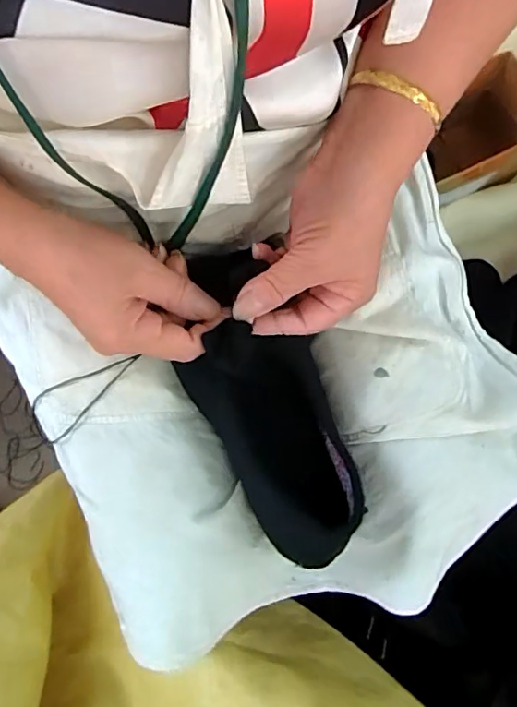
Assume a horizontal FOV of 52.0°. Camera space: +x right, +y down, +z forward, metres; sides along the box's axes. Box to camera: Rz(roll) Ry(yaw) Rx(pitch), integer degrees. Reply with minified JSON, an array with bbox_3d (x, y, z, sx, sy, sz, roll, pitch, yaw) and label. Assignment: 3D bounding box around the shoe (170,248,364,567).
[{"bbox_3d":[0.003,0.034,0.362,0.087,0.068,0.226,-23,87,-3],"label":"shoe"}]

